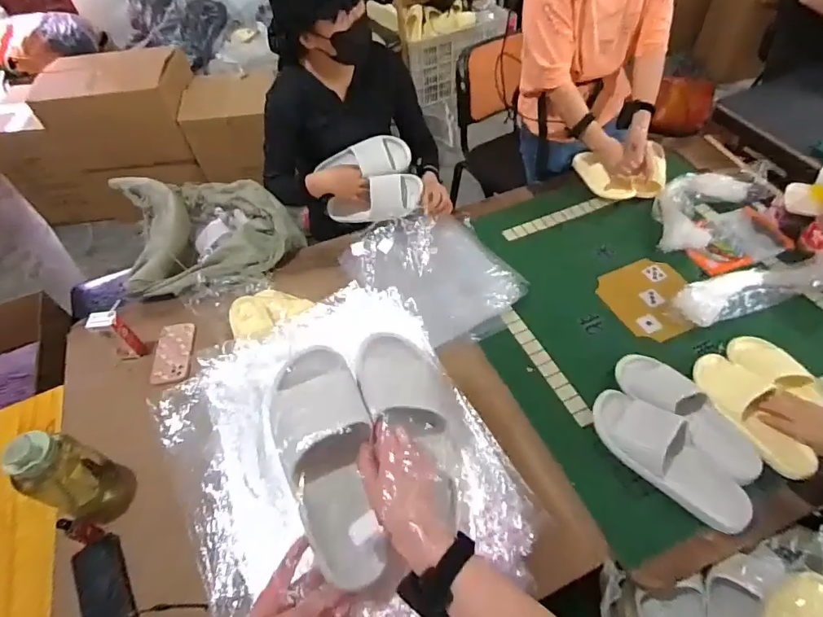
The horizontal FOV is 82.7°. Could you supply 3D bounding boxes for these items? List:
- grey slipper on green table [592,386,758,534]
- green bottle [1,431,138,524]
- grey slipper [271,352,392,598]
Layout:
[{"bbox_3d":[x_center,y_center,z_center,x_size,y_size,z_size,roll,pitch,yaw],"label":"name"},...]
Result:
[{"bbox_3d":[0.467,0.269,0.853,0.125,0.064,0.310,-36,58,-20],"label":"grey slipper on green table"},{"bbox_3d":[-0.597,0.292,0.814,0.095,0.231,0.108,14,56,16],"label":"green bottle"},{"bbox_3d":[-0.099,0.174,0.555,0.105,0.070,0.278,-16,67,-6],"label":"grey slipper"}]

